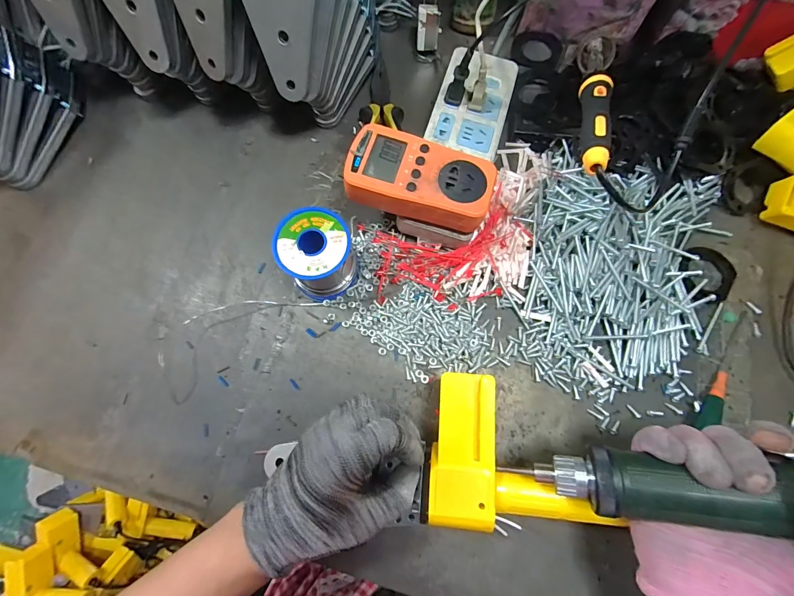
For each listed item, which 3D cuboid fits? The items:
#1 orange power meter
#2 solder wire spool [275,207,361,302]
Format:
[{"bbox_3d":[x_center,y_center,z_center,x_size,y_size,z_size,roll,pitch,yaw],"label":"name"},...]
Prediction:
[{"bbox_3d":[0.020,-0.103,0.313,0.126,0.031,0.074,17,75,5],"label":"orange power meter"},{"bbox_3d":[-0.072,-0.037,0.329,0.063,0.063,0.067,-1,74,2],"label":"solder wire spool"}]

